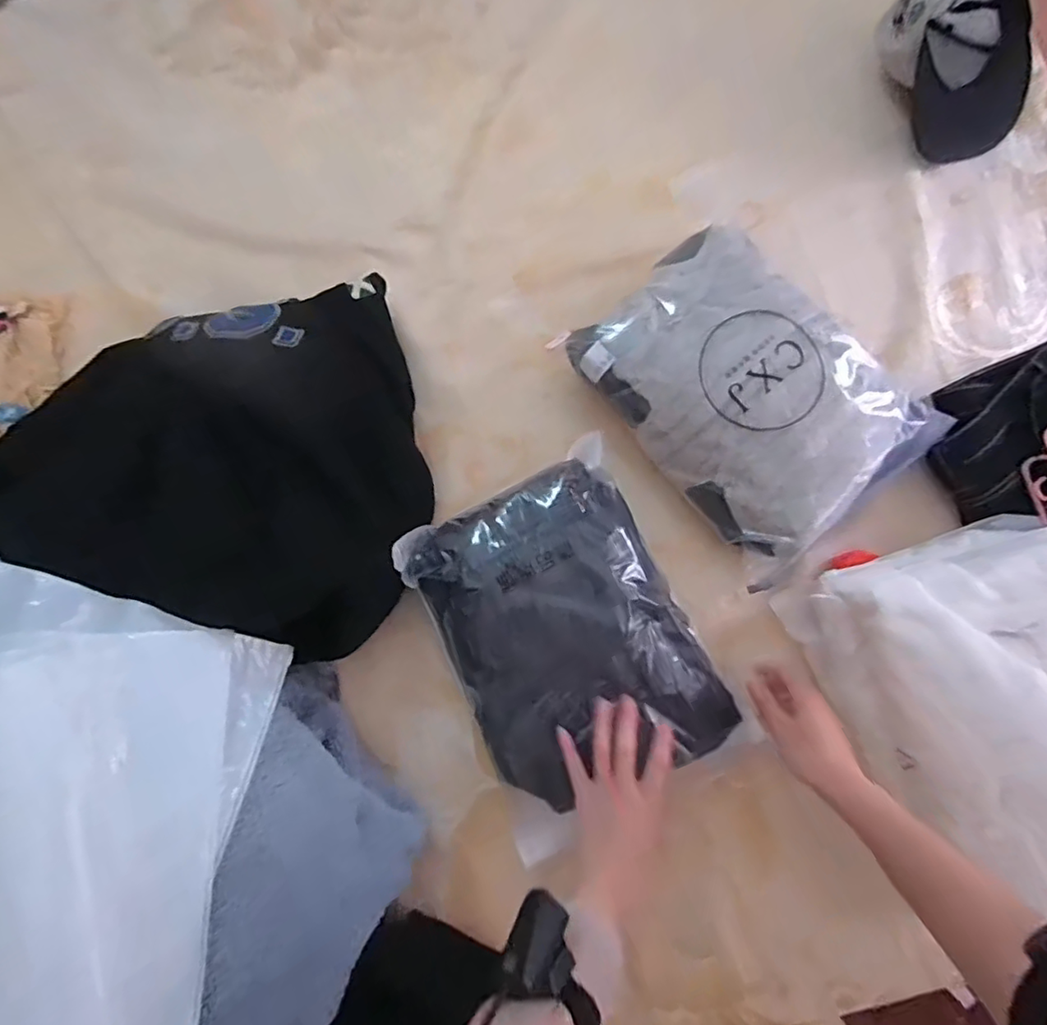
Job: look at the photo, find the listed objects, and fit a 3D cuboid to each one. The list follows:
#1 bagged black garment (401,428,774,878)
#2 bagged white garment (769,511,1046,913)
[{"bbox_3d":[0.052,0.145,0.626,0.259,0.078,0.373,-27,81,-5],"label":"bagged black garment"},{"bbox_3d":[0.487,0.203,0.576,0.290,0.154,0.367,-17,80,-3],"label":"bagged white garment"}]

